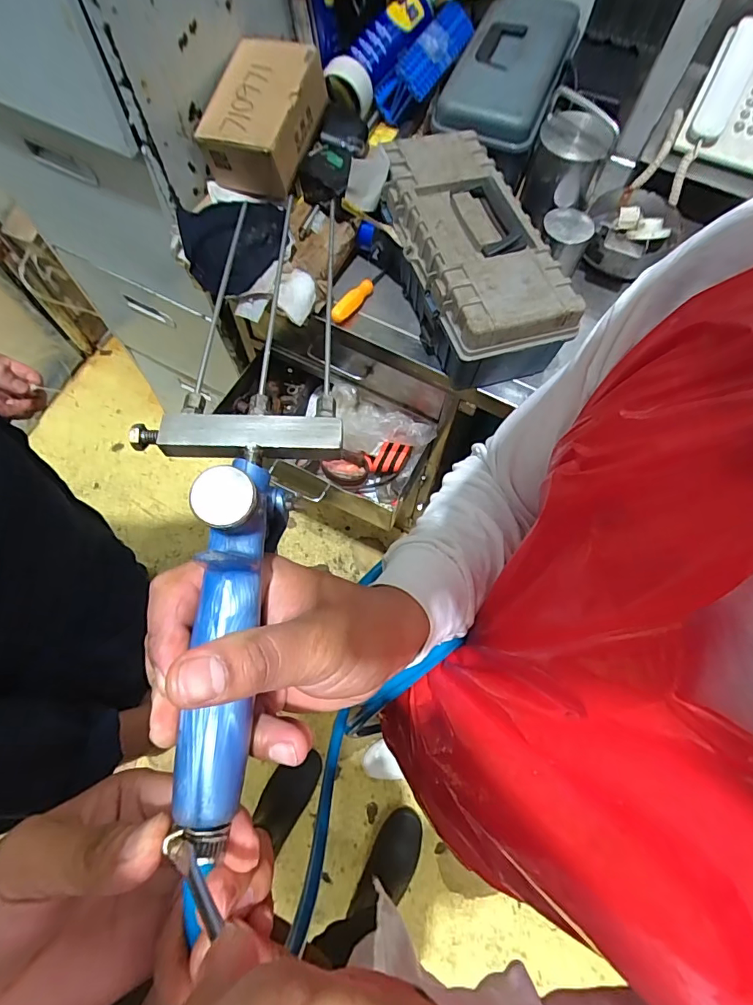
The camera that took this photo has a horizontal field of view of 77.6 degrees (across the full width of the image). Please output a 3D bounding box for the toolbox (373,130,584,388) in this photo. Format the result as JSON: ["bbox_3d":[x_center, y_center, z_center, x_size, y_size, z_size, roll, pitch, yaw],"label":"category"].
[{"bbox_3d":[0.118,-0.327,0.635,0.160,0.118,0.339,-19,70,-7],"label":"toolbox"}]

